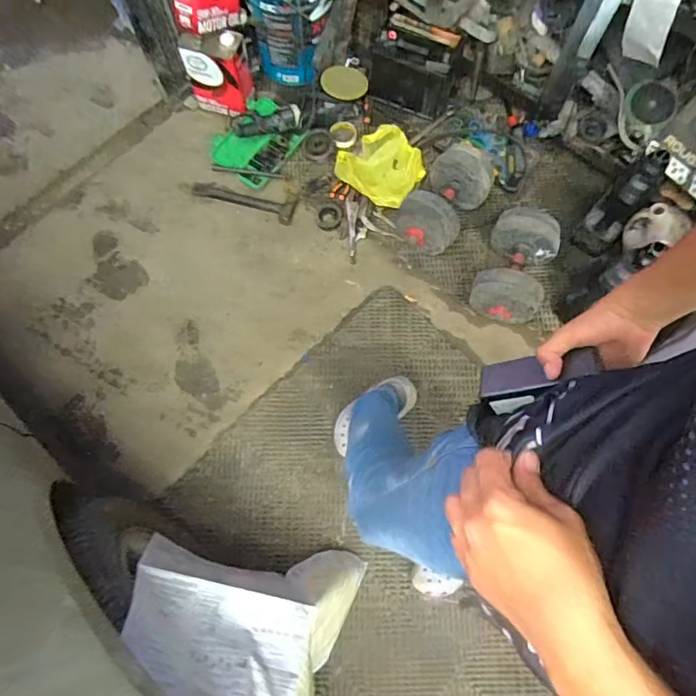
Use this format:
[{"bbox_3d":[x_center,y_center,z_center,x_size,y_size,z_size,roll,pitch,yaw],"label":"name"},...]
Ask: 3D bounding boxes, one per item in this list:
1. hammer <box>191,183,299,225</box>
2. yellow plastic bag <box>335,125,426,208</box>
[{"bbox_3d":[-0.331,-0.468,1.532,0.327,0.026,0.082,13,73,2],"label":"hammer"},{"bbox_3d":[0.100,-0.579,1.505,0.264,0.110,0.224,34,75,9],"label":"yellow plastic bag"}]

